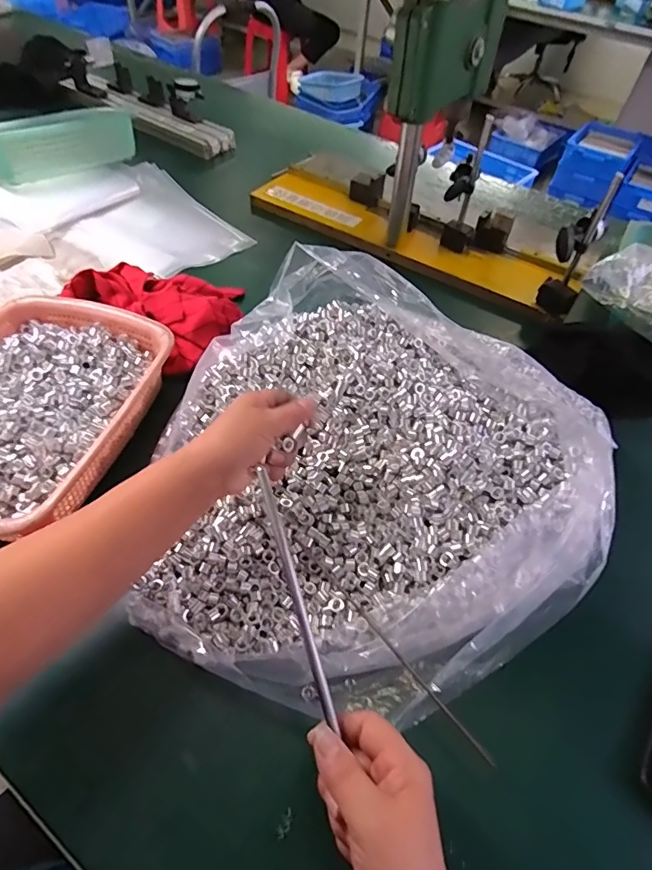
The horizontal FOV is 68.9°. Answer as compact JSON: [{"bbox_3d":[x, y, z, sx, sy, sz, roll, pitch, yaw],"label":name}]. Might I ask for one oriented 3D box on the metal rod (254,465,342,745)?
[{"bbox_3d":[-0.021,0.114,0.344,0.009,0.008,0.176,-14,78,-15],"label":"metal rod"}]

